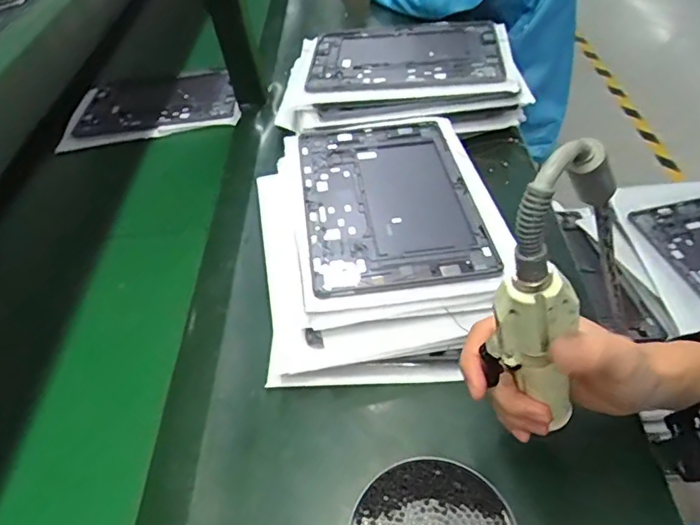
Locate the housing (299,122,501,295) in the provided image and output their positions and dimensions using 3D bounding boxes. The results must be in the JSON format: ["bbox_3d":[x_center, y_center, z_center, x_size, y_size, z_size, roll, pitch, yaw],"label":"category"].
[{"bbox_3d":[0.036,-0.074,0.565,0.166,0.006,0.261,-7,46,-2],"label":"housing"}]

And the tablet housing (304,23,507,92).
[{"bbox_3d":[0.074,-0.283,0.741,0.253,0.014,0.161,1,51,9],"label":"tablet housing"}]

